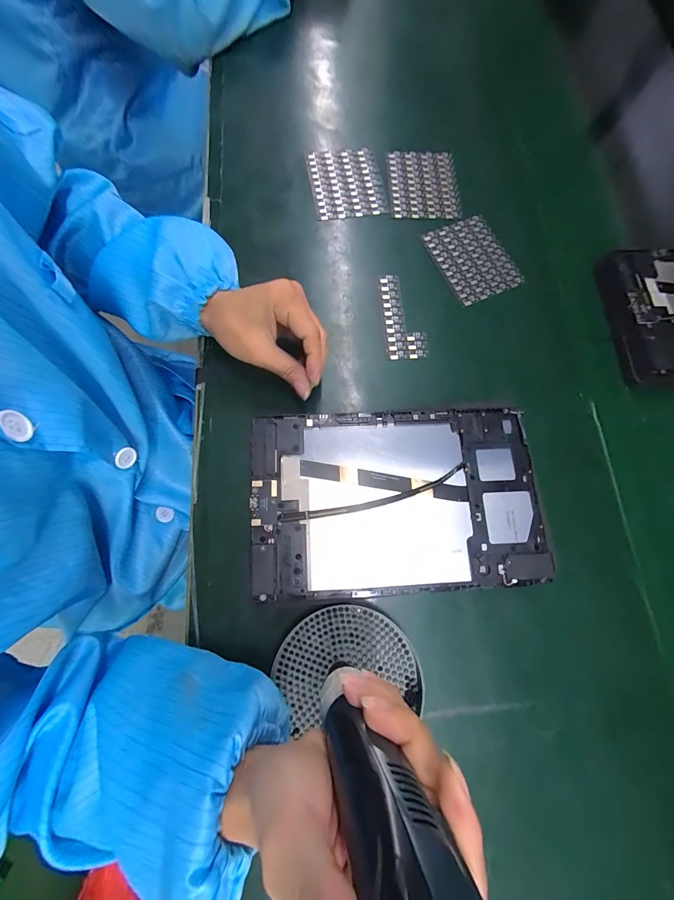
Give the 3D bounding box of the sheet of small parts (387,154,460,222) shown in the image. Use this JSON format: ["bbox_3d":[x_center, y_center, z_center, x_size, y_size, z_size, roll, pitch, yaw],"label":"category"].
[{"bbox_3d":[0.102,-0.317,0.399,0.081,0.006,0.099,-1,75,-2],"label":"sheet of small parts"}]

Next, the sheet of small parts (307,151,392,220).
[{"bbox_3d":[0.012,-0.315,0.394,0.085,0.006,0.096,-9,75,-4],"label":"sheet of small parts"}]

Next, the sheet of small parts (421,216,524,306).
[{"bbox_3d":[0.151,-0.214,0.374,0.078,0.004,0.100,-25,77,-8],"label":"sheet of small parts"}]

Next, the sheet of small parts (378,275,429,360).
[{"bbox_3d":[0.068,-0.141,0.348,0.041,0.004,0.096,-4,75,-2],"label":"sheet of small parts"}]

